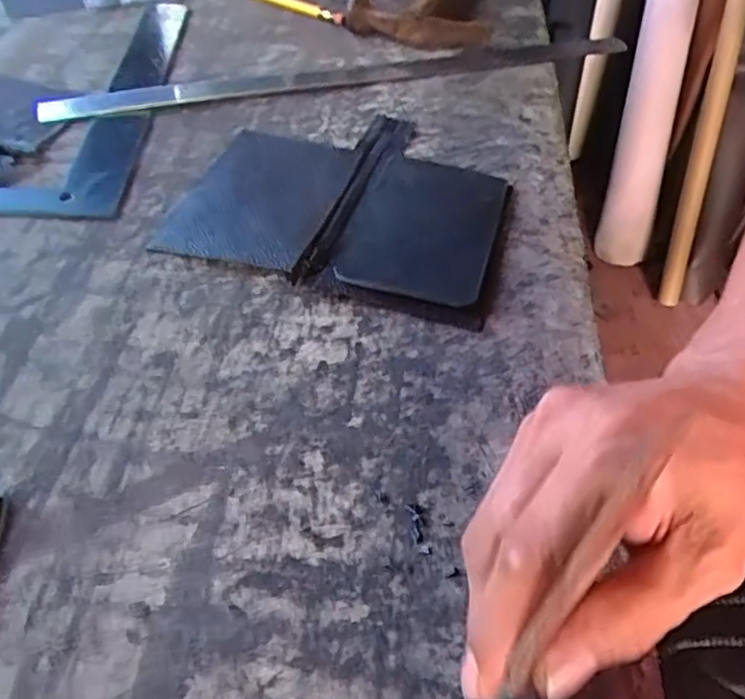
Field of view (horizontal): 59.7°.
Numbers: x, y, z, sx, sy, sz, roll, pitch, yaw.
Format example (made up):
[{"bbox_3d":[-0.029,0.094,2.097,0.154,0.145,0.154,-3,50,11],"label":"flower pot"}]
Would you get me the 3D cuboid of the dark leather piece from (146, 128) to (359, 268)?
[{"bbox_3d":[-0.068,-0.096,0.398,0.087,0.007,0.129,13,48,8],"label":"dark leather piece"}]

